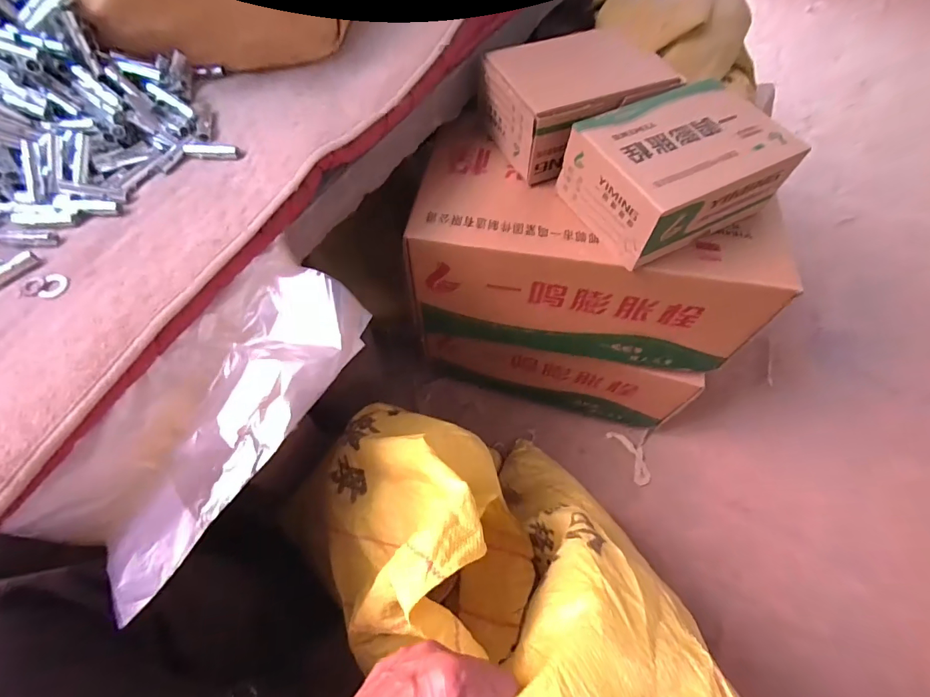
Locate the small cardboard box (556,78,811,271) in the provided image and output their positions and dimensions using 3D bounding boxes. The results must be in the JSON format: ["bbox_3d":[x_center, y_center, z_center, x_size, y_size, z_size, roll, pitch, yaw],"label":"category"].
[{"bbox_3d":[0.206,-0.179,0.429,0.174,0.076,0.133,-26,65,-13],"label":"small cardboard box"}]

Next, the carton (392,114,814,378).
[{"bbox_3d":[0.141,-0.112,0.533,0.391,0.170,0.202,9,62,5],"label":"carton"}]

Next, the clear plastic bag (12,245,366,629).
[{"bbox_3d":[-0.168,0.042,0.309,0.110,0.047,0.237,27,65,14],"label":"clear plastic bag"}]

